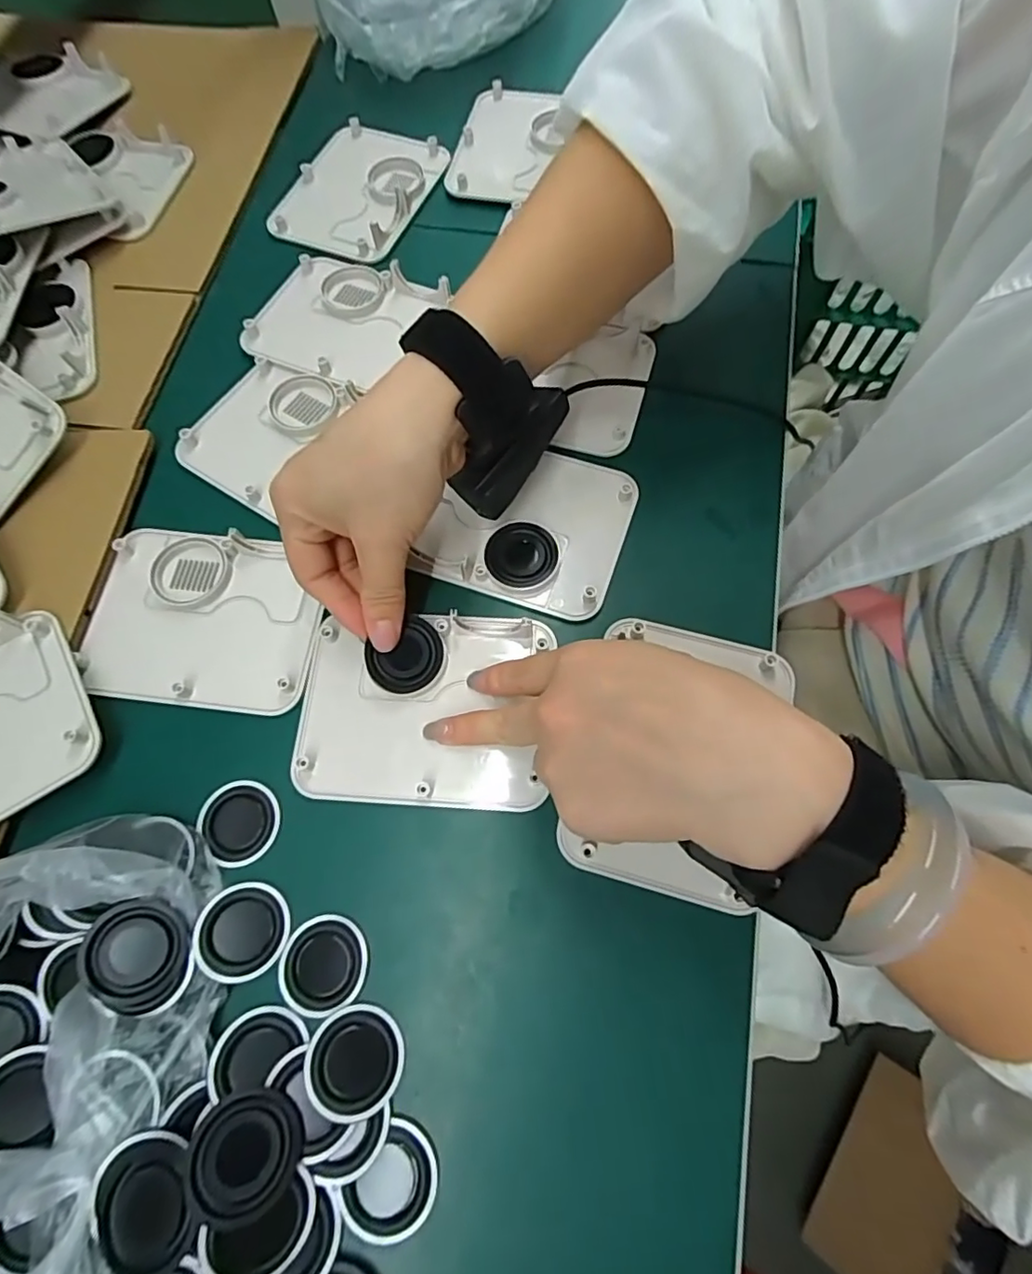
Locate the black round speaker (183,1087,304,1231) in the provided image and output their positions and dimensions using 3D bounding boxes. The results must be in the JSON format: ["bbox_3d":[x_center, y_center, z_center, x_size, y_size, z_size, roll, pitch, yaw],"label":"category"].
[{"bbox_3d":[-0.100,0.192,0.218,0.039,0.006,0.038,18,41,-16],"label":"black round speaker"}]

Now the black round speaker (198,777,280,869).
[{"bbox_3d":[-0.131,0.088,0.279,0.035,0.004,0.038,0,70,0],"label":"black round speaker"}]

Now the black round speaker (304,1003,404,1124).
[{"bbox_3d":[-0.066,0.175,0.241,0.038,0.005,0.038,5,58,-8],"label":"black round speaker"}]

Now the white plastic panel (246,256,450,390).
[{"bbox_3d":[-0.113,-0.208,0.378,0.102,0.013,0.098,28,72,10],"label":"white plastic panel"}]

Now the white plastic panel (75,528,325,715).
[{"bbox_3d":[-0.166,-0.011,0.313,0.121,0.008,0.095,7,70,3],"label":"white plastic panel"}]

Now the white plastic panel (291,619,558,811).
[{"bbox_3d":[-0.046,0.034,0.294,0.118,0.007,0.095,3,70,1],"label":"white plastic panel"}]

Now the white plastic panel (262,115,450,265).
[{"bbox_3d":[-0.113,-0.327,0.424,0.093,0.011,0.120,22,71,8],"label":"white plastic panel"}]

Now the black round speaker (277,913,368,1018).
[{"bbox_3d":[-0.085,0.144,0.257,0.039,0.004,0.037,0,70,0],"label":"black round speaker"}]

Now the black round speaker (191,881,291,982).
[{"bbox_3d":[-0.121,0.130,0.258,0.037,0.004,0.038,7,61,-12],"label":"black round speaker"}]

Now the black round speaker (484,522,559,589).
[{"bbox_3d":[0.003,-0.044,0.320,0.038,0.010,0.038,0,70,0],"label":"black round speaker"}]

